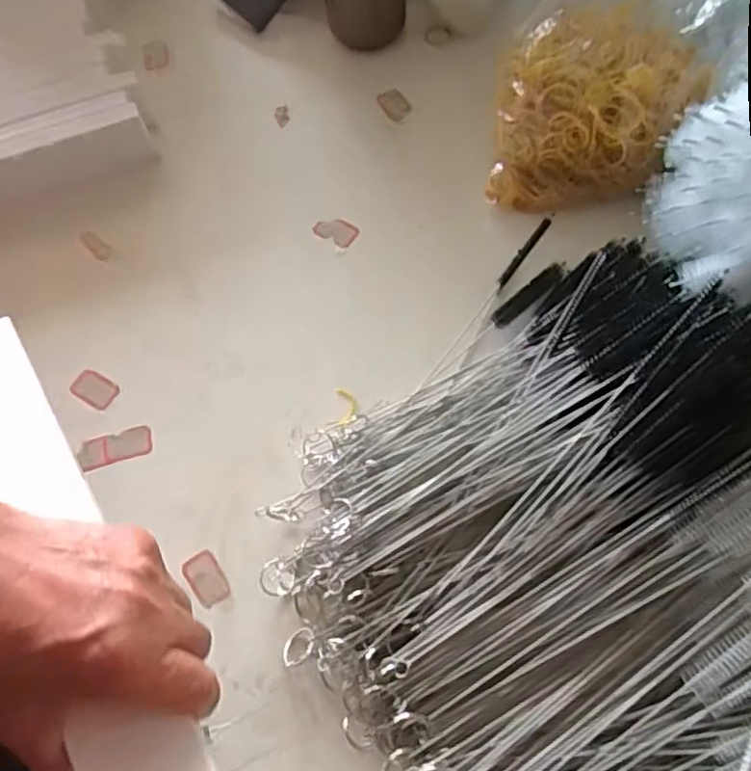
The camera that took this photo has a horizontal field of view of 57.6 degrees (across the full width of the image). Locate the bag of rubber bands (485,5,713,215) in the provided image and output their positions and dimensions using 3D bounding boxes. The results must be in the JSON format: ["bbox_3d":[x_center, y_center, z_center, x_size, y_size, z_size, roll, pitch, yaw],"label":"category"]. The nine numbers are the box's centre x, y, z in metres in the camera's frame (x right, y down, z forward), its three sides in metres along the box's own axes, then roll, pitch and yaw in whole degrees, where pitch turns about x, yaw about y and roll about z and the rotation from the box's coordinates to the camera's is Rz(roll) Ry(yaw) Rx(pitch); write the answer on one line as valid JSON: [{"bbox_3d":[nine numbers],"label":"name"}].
[{"bbox_3d":[0.172,-0.213,0.549,0.146,0.107,0.107,4,67,5],"label":"bag of rubber bands"}]

